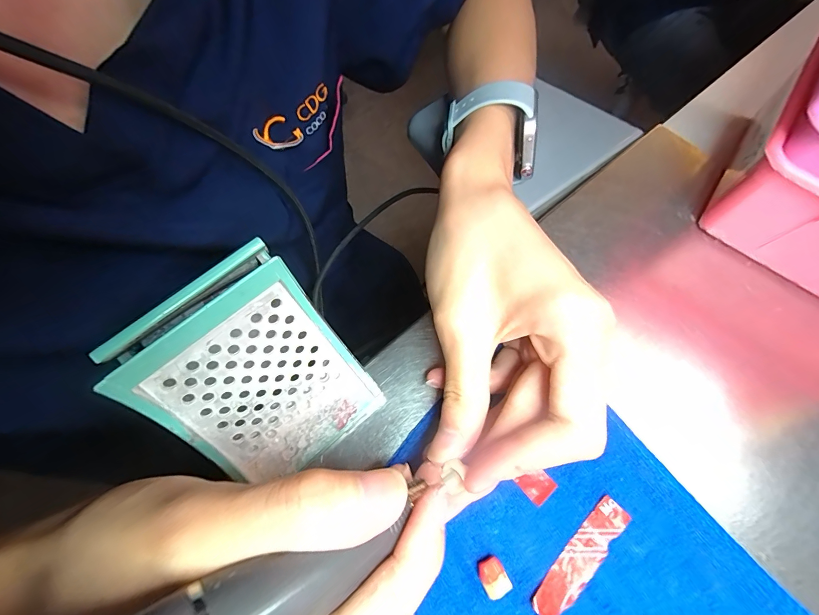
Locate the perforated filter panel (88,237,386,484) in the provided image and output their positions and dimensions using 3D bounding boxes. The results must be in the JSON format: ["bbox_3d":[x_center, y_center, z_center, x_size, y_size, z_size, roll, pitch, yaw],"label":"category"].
[{"bbox_3d":[-0.064,0.030,0.161,0.072,0.097,0.022,-38,33,-12],"label":"perforated filter panel"}]

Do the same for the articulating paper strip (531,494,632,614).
[{"bbox_3d":[0.077,0.111,0.165,0.058,0.004,0.015,-42,77,-16],"label":"articulating paper strip"}]

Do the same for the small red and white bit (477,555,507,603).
[{"bbox_3d":[0.035,0.115,0.159,0.011,0.009,0.014,-24,71,-12],"label":"small red and white bit"}]

